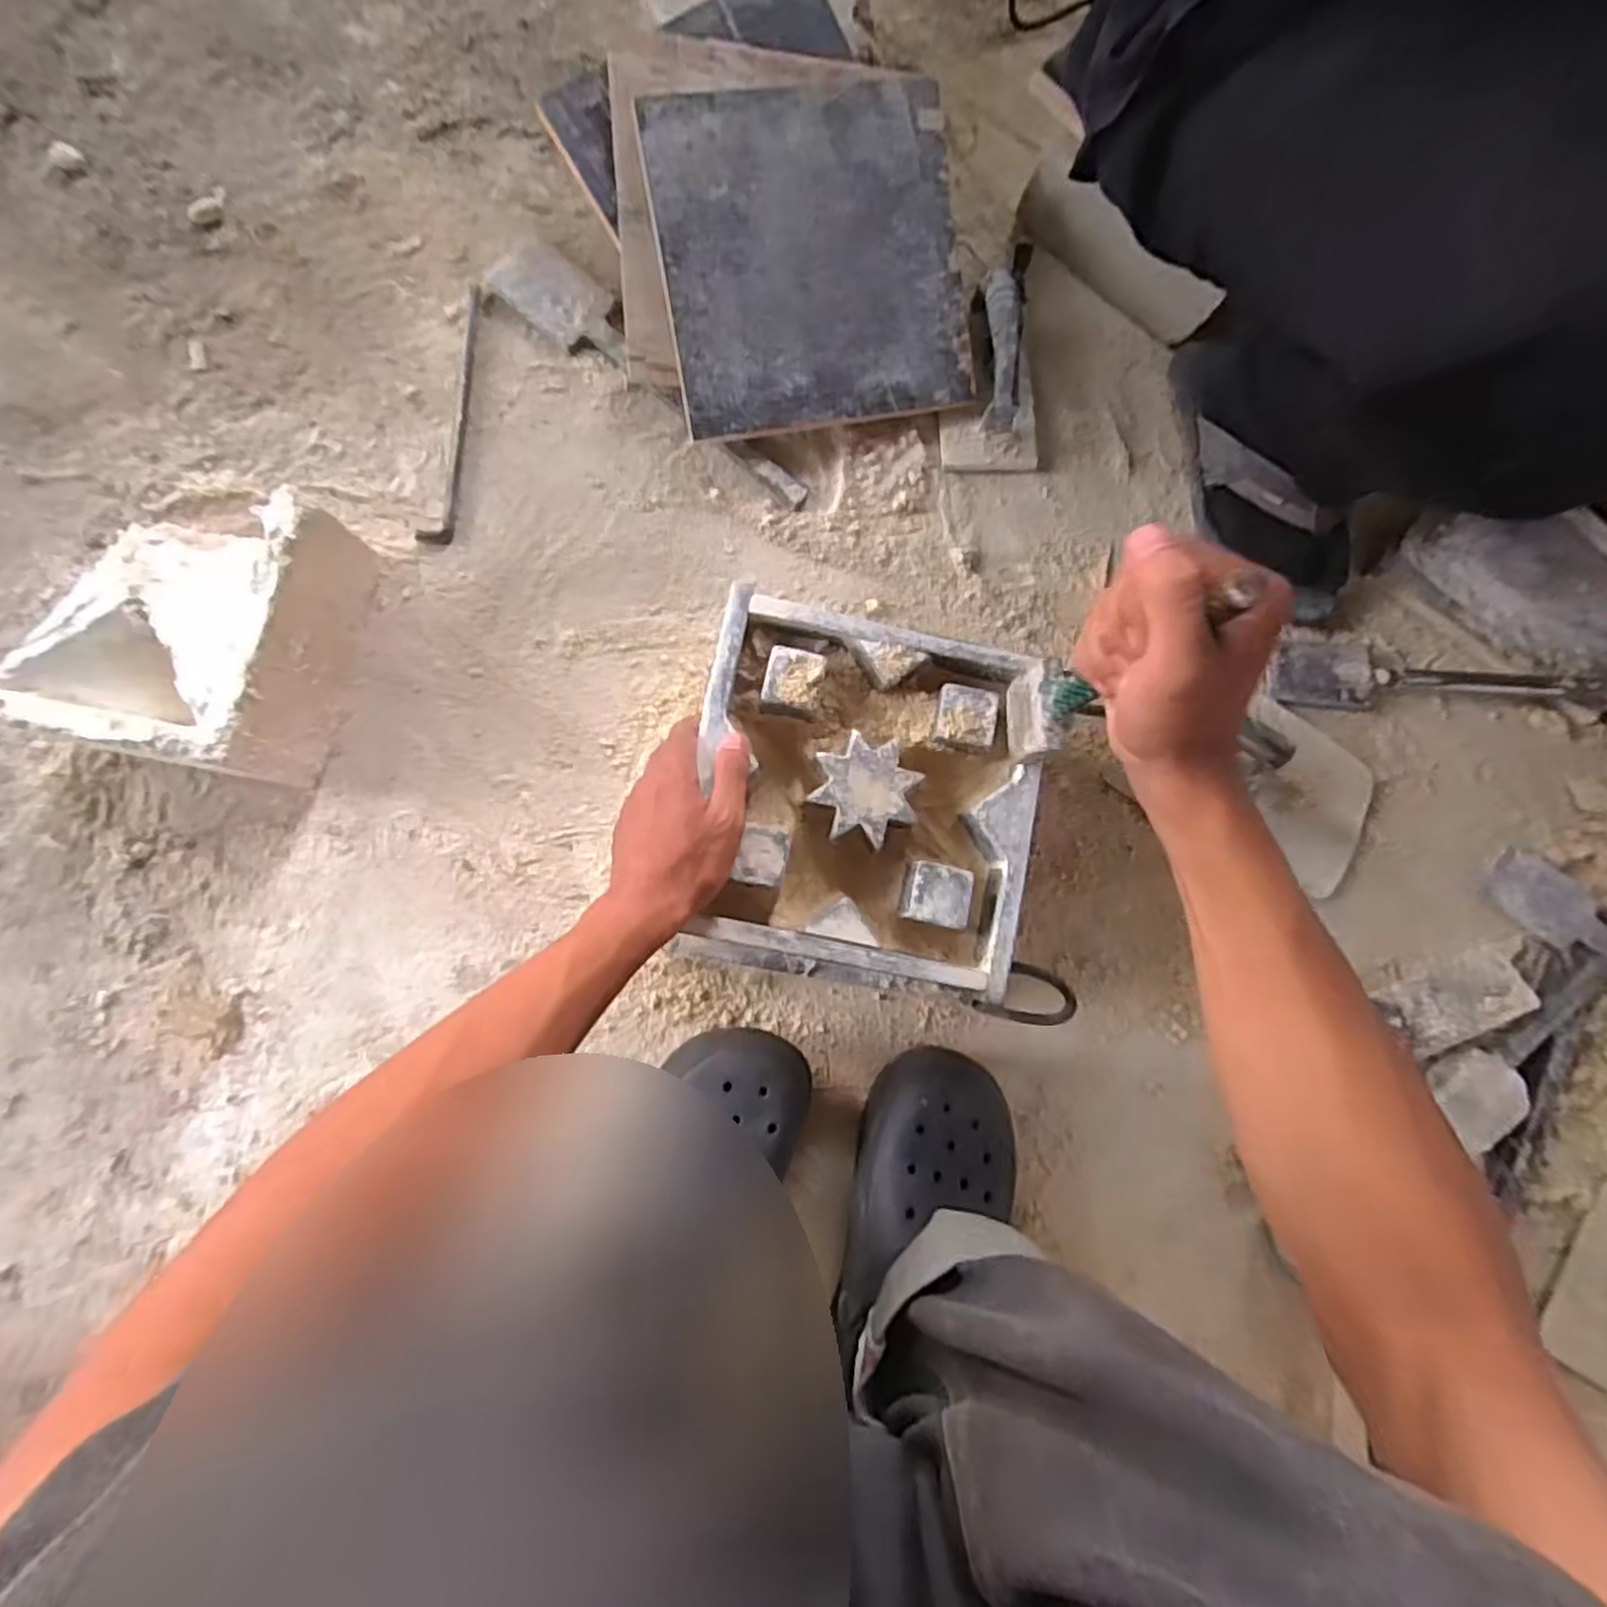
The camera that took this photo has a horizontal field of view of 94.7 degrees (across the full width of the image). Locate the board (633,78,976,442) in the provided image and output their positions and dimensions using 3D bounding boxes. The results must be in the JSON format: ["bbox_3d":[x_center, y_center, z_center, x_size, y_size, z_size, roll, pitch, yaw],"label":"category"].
[{"bbox_3d":[0.009,-0.442,0.605,0.243,0.008,0.241,-10,102,-7],"label":"board"}]

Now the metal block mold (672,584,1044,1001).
[{"bbox_3d":[0.040,-0.003,0.505,0.217,0.048,0.235,9,82,-3],"label":"metal block mold"}]

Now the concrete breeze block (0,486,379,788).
[{"bbox_3d":[-0.441,-0.125,0.541,0.177,0.099,0.193,12,82,-3],"label":"concrete breeze block"}]

